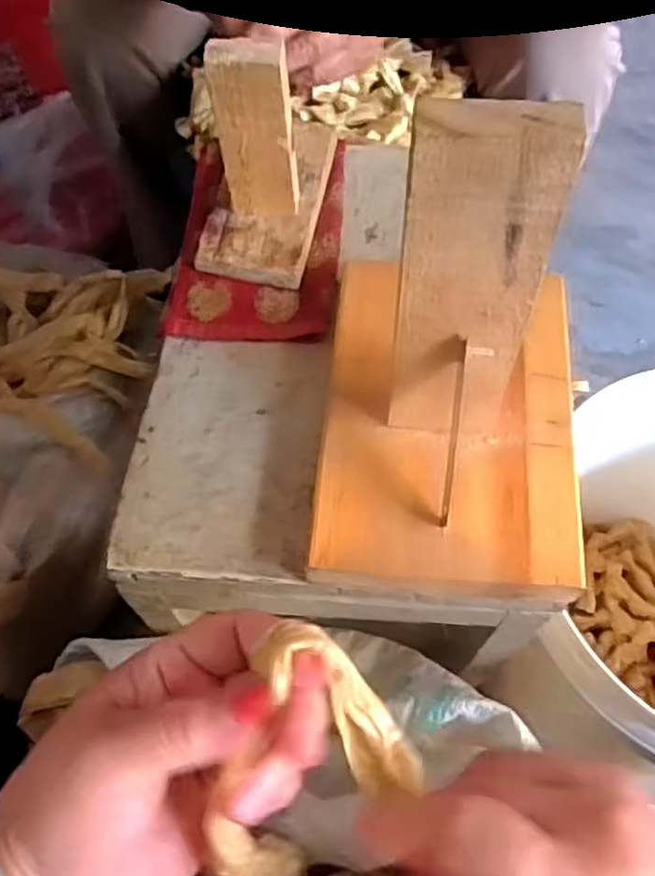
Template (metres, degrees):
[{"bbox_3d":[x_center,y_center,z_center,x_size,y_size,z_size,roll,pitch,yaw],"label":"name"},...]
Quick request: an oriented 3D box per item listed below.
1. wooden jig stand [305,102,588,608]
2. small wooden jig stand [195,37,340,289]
[{"bbox_3d":[0.062,-0.048,0.322,0.133,0.196,0.169,4,62,5],"label":"wooden jig stand"},{"bbox_3d":[-0.044,-0.195,0.463,0.073,0.126,0.139,8,62,8],"label":"small wooden jig stand"}]

